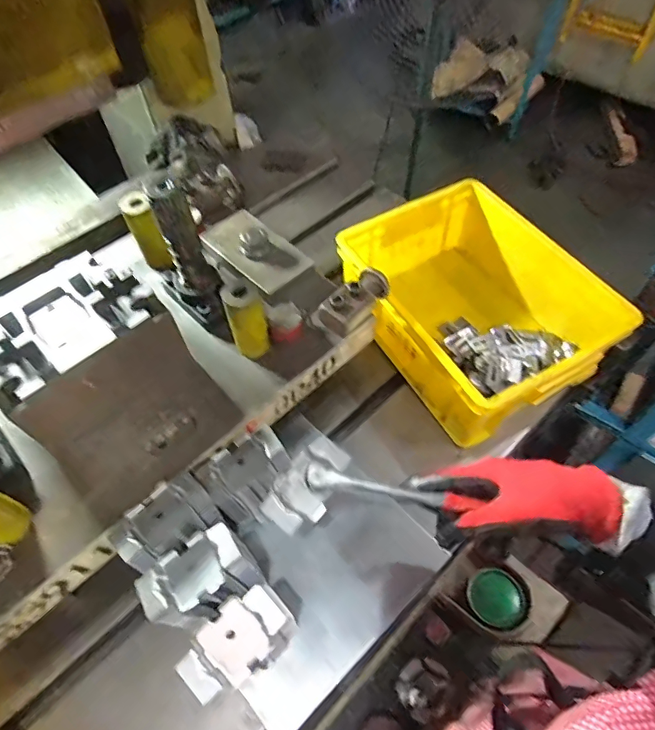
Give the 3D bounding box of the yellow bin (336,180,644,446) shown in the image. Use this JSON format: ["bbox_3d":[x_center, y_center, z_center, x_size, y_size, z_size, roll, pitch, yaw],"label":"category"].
[{"bbox_3d":[0.208,-0.083,0.697,0.271,0.146,0.351,-29,60,-15],"label":"yellow bin"}]

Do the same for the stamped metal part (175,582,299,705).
[{"bbox_3d":[-0.076,0.236,0.399,0.091,0.030,0.059,-39,80,-27],"label":"stamped metal part"}]

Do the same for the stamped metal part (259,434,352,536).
[{"bbox_3d":[-0.019,0.112,0.447,0.054,0.019,0.088,35,64,23],"label":"stamped metal part"}]

